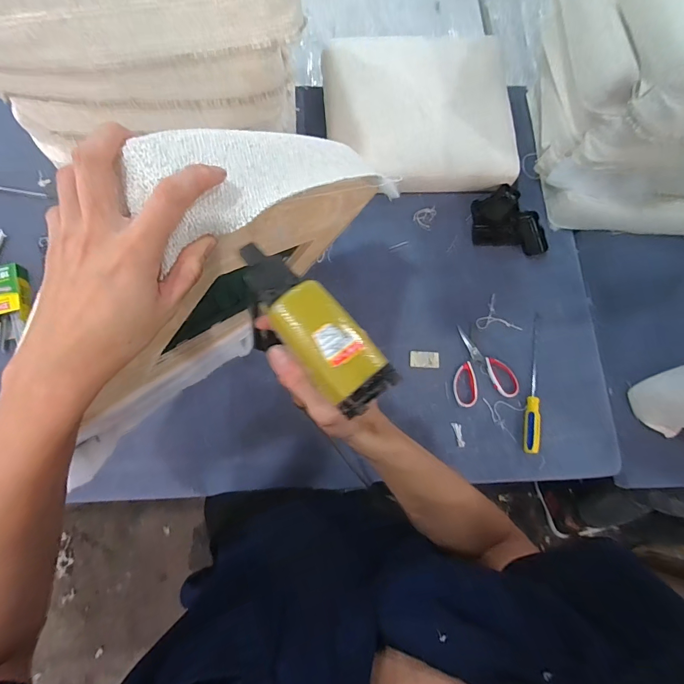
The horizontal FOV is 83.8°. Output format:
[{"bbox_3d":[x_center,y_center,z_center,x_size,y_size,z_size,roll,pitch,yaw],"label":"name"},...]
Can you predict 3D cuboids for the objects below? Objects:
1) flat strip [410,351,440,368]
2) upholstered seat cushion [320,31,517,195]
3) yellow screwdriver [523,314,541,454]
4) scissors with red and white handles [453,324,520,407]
[{"bbox_3d":[0.182,0.038,0.837,0.062,0.004,0.039,4,75,-1],"label":"flat strip"},{"bbox_3d":[0.185,-0.572,0.930,0.433,0.062,0.447,-3,76,-3],"label":"upholstered seat cushion"},{"bbox_3d":[0.412,0.081,0.810,0.032,0.029,0.301,12,72,3],"label":"yellow screwdriver"},{"bbox_3d":[0.296,0.045,0.825,0.138,0.009,0.168,-12,76,-5],"label":"scissors with red and white handles"}]

